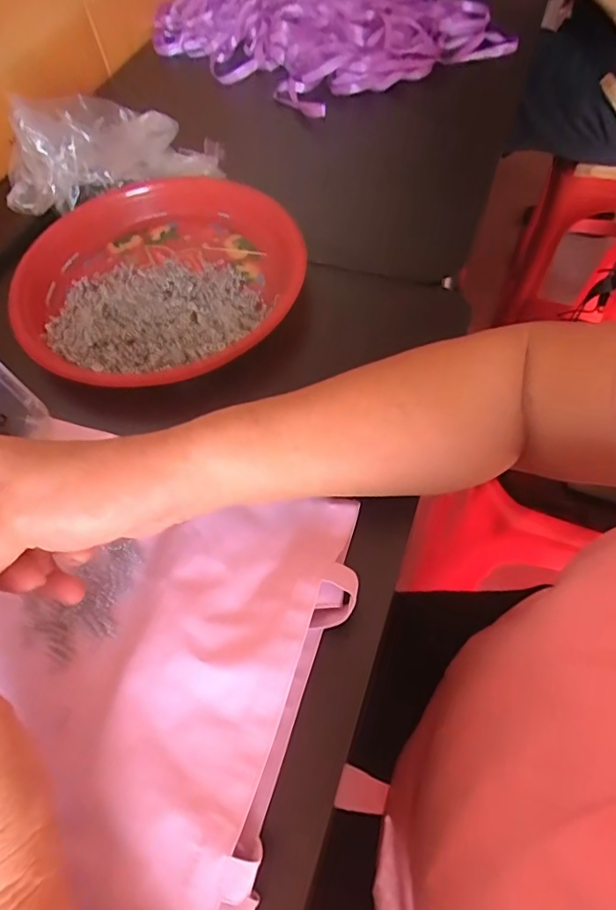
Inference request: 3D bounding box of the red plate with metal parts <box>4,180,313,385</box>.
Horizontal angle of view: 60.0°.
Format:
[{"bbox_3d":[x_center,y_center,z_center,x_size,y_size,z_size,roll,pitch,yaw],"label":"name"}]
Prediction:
[{"bbox_3d":[-0.125,-0.152,0.452,0.233,0.033,0.231,-2,58,4],"label":"red plate with metal parts"}]

